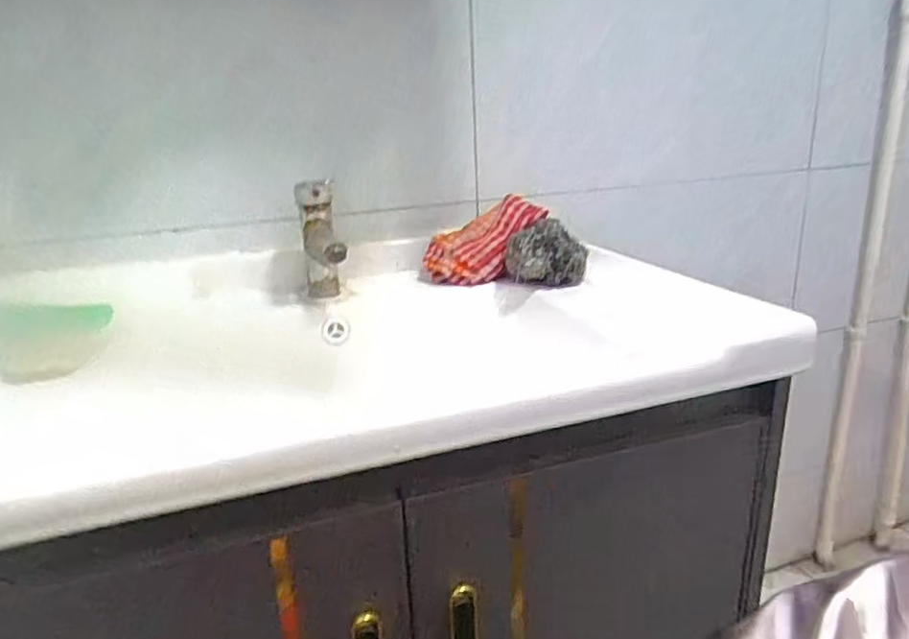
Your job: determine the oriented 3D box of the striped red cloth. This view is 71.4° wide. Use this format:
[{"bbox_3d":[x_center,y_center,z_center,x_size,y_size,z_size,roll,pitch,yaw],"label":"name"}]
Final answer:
[{"bbox_3d":[0.041,-0.103,0.807,0.160,0.023,0.089,-36,61,-15],"label":"striped red cloth"}]

